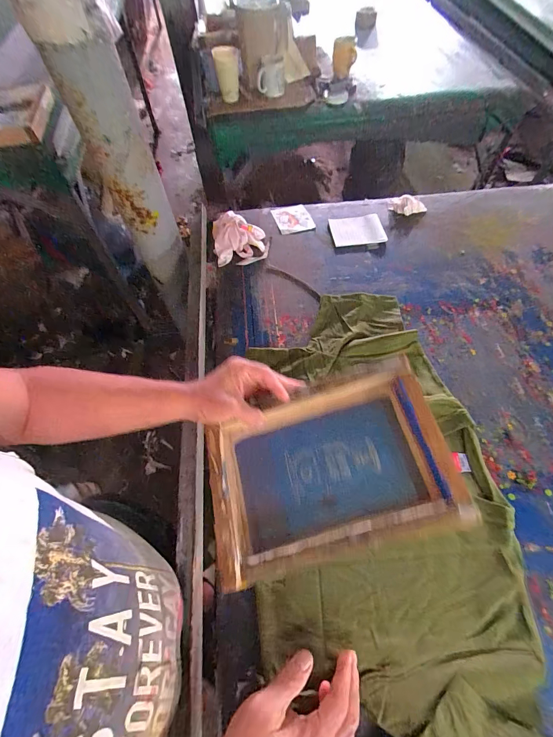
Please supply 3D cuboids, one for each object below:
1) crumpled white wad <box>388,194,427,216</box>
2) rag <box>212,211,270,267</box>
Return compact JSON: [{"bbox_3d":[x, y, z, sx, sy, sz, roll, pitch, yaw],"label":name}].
[{"bbox_3d":[0.338,-0.425,0.848,0.092,0.022,0.066,3,60,5],"label":"crumpled white wad"},{"bbox_3d":[-0.087,-0.309,0.773,0.129,0.063,0.117,-9,59,-2],"label":"rag"}]

